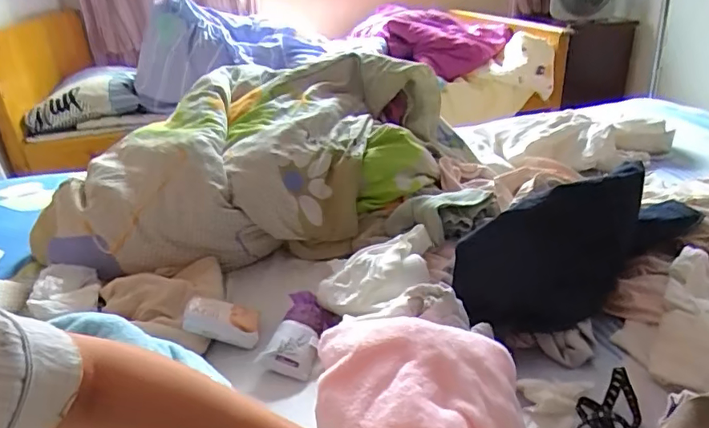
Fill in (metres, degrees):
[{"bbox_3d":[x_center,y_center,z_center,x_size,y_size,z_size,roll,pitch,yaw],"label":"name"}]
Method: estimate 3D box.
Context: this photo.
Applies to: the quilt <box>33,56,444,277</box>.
[{"bbox_3d":[-0.153,-0.117,0.930,0.494,0.197,0.664,15,32,33],"label":"quilt"}]

